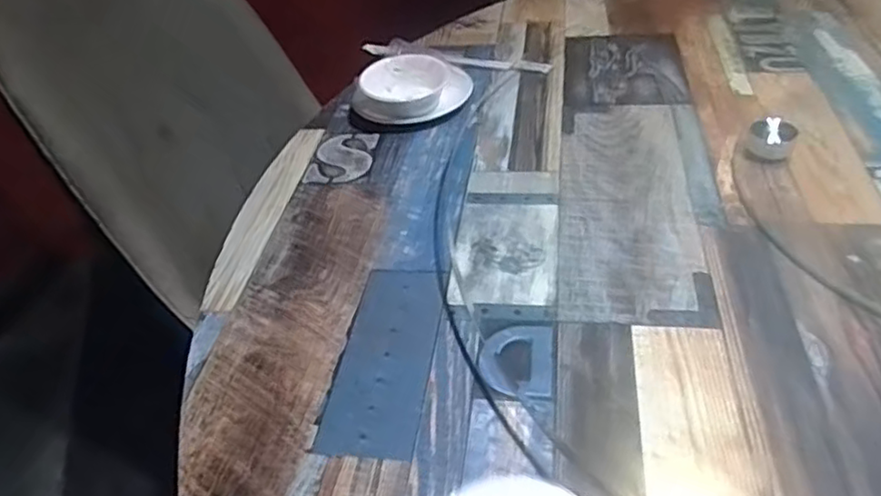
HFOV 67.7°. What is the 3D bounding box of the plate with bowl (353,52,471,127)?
[{"bbox_3d":[-0.039,-0.212,0.863,0.116,0.063,0.121,-35,47,-28],"label":"plate with bowl"}]

